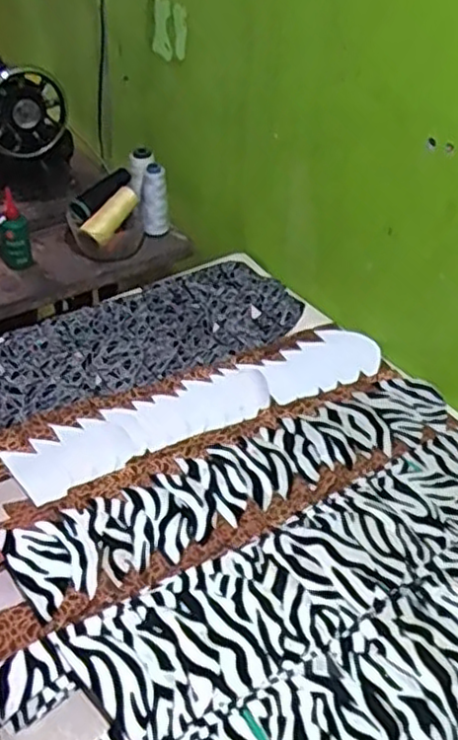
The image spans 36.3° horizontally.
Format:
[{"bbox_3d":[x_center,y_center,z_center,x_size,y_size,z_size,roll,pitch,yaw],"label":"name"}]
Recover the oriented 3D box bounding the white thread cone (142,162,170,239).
[{"bbox_3d":[-0.118,-0.268,1.118,0.039,0.115,0.039,-2,40,-5],"label":"white thread cone"}]

